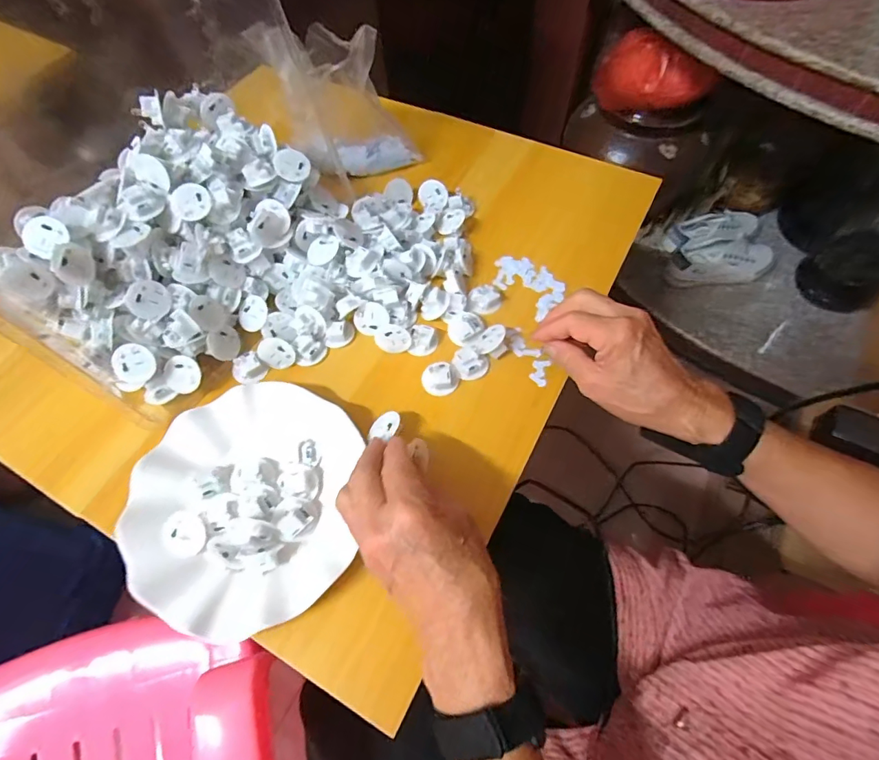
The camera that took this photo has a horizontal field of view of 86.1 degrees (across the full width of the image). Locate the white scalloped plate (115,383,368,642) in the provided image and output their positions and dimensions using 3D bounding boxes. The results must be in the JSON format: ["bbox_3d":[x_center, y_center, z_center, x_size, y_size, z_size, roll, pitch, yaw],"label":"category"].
[{"bbox_3d":[-0.151,0.091,0.363,0.165,0.025,0.181,-1,61,1],"label":"white scalloped plate"}]

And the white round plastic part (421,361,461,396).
[{"bbox_3d":[0.001,-0.002,0.418,0.028,0.018,0.031,34,67,18],"label":"white round plastic part"}]

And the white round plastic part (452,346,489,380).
[{"bbox_3d":[0.027,-0.016,0.425,0.030,0.015,0.027,37,68,19],"label":"white round plastic part"}]

